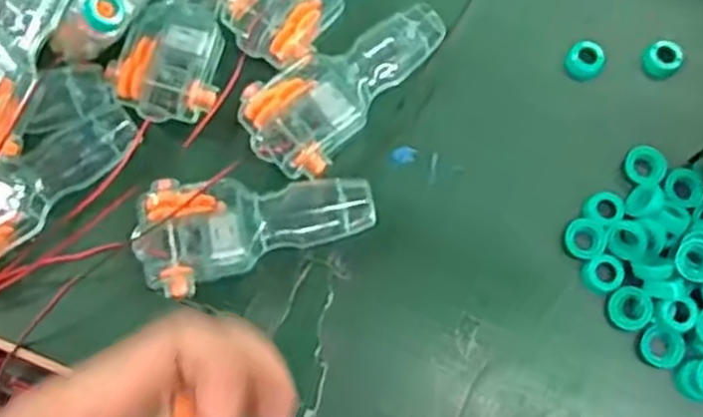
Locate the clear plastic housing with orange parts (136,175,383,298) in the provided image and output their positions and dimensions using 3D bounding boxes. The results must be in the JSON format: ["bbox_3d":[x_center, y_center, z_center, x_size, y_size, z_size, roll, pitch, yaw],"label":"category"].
[{"bbox_3d":[-0.054,0.003,0.417,0.123,0.025,0.058,-21,75,-7],"label":"clear plastic housing with orange parts"}]

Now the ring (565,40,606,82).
[{"bbox_3d":[0.138,-0.087,0.456,0.021,0.011,0.023,0,73,0],"label":"ring"}]

